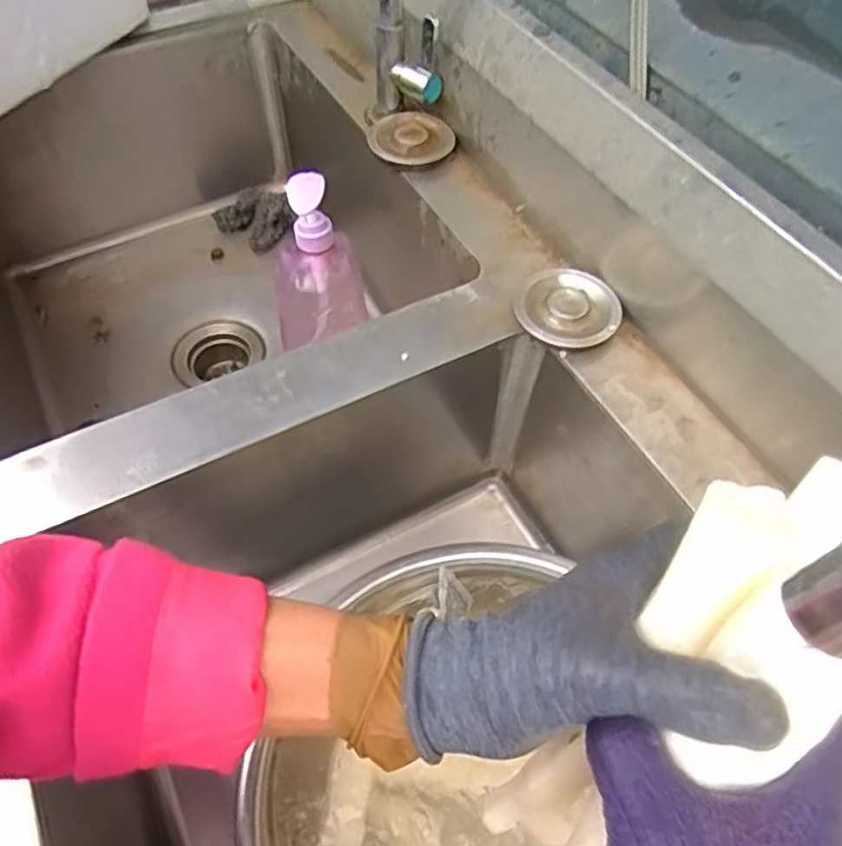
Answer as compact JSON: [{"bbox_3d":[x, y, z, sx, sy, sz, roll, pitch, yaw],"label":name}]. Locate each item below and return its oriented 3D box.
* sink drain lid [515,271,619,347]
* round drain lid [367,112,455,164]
[{"bbox_3d":[0.118,-0.091,0.540,0.080,0.015,0.075,0,57,0],"label":"sink drain lid"},{"bbox_3d":[-0.010,-0.283,0.661,0.083,0.019,0.087,0,57,0],"label":"round drain lid"}]

